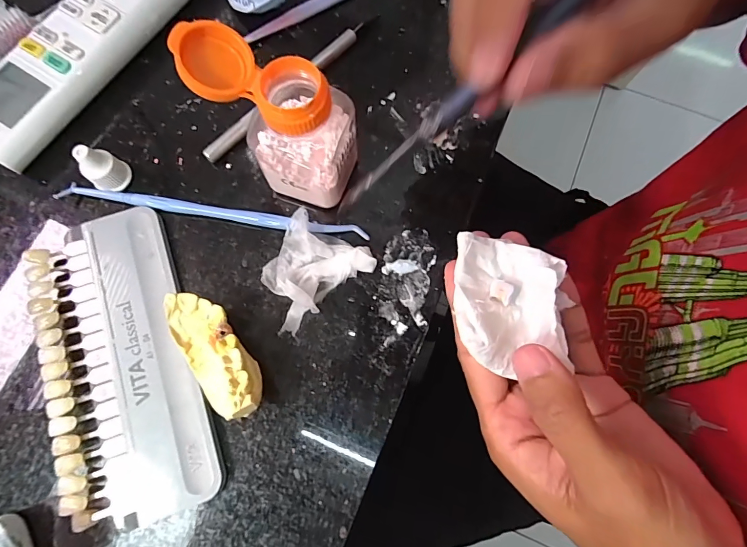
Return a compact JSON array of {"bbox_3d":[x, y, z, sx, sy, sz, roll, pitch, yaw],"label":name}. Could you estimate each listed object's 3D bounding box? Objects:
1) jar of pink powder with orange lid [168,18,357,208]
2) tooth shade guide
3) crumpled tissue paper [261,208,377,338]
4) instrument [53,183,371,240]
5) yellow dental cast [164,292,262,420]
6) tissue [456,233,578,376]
[{"bbox_3d":[-0.043,-0.067,0.181,0.067,0.073,0.043,7,75,1],"label":"jar of pink powder with orange lid"},{"bbox_3d":[-0.122,0.041,0.186,0.066,0.013,0.144,-20,76,-6],"label":"tooth shade guide"},{"bbox_3d":[-0.034,-0.002,0.199,0.045,0.013,0.056,41,79,9],"label":"crumpled tissue paper"},{"bbox_3d":[-0.087,-0.034,0.208,0.168,0.004,0.008,9,75,2],"label":"instrument"},{"bbox_3d":[-0.072,0.036,0.180,0.026,0.028,0.063,-32,78,-8],"label":"yellow dental cast"},{"bbox_3d":[0.062,0.012,0.173,0.050,0.014,0.057,4,75,0],"label":"tissue"}]

